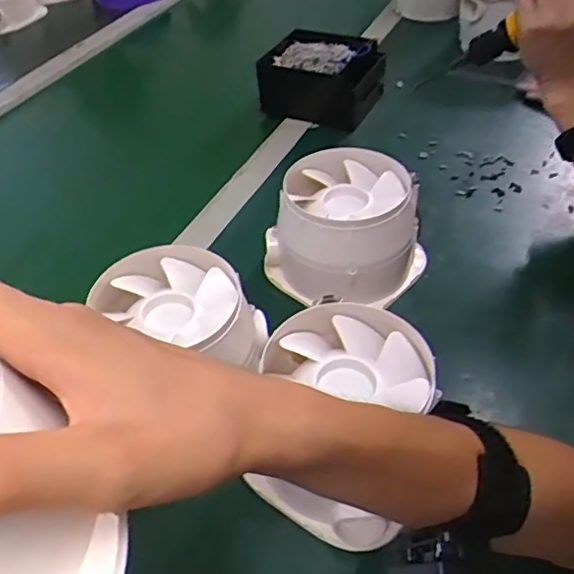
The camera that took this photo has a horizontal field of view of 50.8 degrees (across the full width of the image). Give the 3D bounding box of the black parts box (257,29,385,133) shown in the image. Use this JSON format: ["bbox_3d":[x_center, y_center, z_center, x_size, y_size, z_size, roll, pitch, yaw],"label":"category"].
[{"bbox_3d":[0.045,-0.280,0.824,0.150,0.078,0.108,17,48,20],"label":"black parts box"}]

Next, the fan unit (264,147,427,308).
[{"bbox_3d":[0.056,-0.055,0.576,0.129,0.104,0.129,-2,44,2],"label":"fan unit"}]

